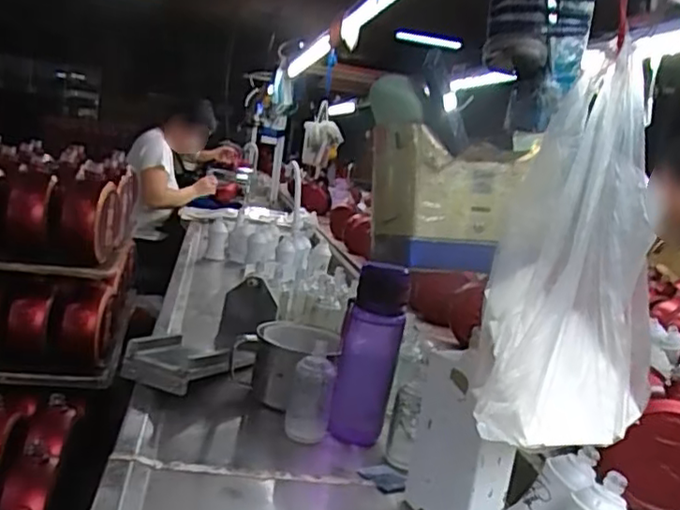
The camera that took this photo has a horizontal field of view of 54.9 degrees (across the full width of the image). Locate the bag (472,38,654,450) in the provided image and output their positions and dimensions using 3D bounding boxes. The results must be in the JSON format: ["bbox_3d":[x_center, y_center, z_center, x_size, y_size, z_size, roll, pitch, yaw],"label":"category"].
[{"bbox_3d":[0.193,0.002,0.534,0.134,0.290,0.154,12,10,27],"label":"bag"}]

